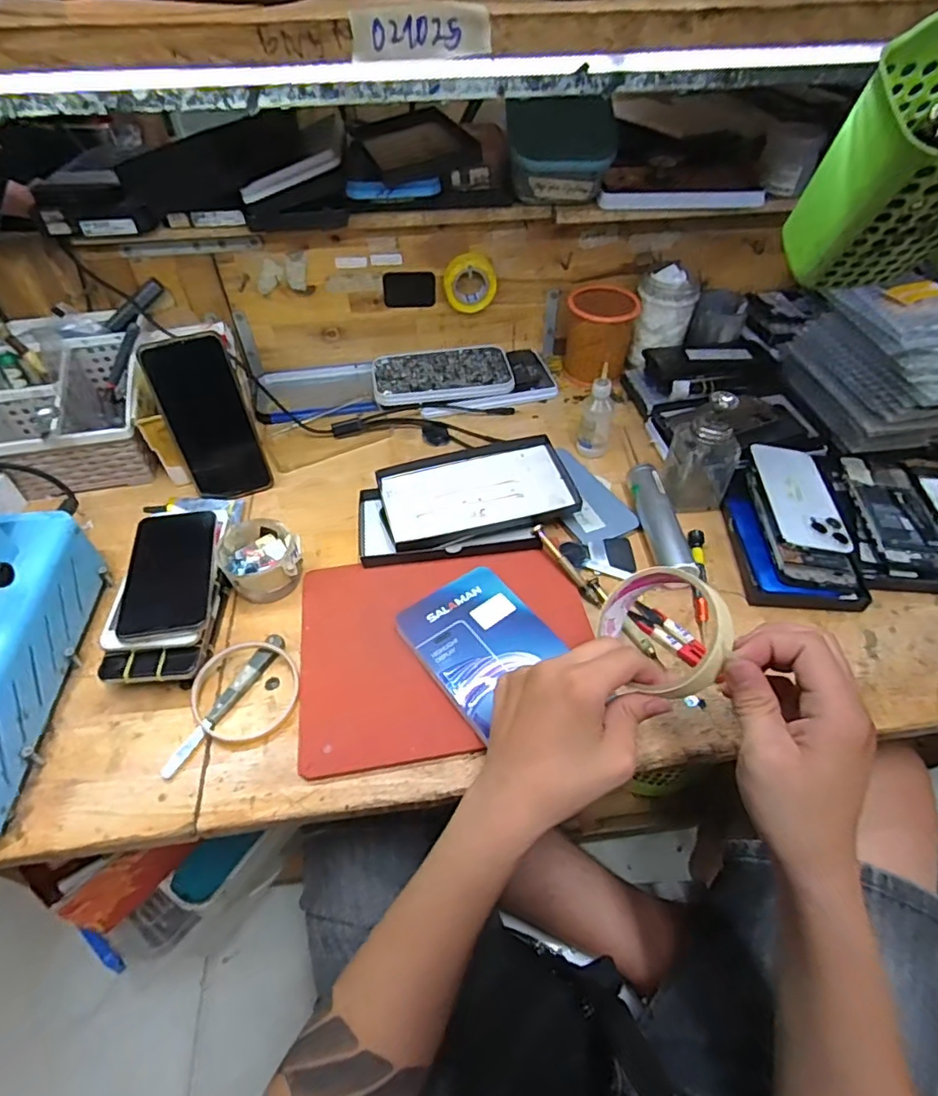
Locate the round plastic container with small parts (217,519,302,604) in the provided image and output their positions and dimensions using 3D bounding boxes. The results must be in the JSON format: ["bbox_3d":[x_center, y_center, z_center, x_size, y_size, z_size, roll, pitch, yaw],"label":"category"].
[{"bbox_3d":[-0.192,0.010,0.535,0.066,0.044,0.071,0,49,1],"label":"round plastic container with small parts"}]

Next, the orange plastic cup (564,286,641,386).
[{"bbox_3d":[0.164,-0.264,0.734,0.085,0.095,0.088,9,49,9],"label":"orange plastic cup"}]

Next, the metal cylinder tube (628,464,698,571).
[{"bbox_3d":[0.188,-0.030,0.573,0.029,0.029,0.150,-3,49,-2],"label":"metal cylinder tube"}]

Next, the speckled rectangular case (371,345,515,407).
[{"bbox_3d":[-0.035,-0.227,0.750,0.175,0.017,0.102,-8,49,-6],"label":"speckled rectangular case"}]

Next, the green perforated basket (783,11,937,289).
[{"bbox_3d":[0.273,-0.220,0.343,0.101,0.132,0.094,1,49,2],"label":"green perforated basket"}]

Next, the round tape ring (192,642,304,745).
[{"bbox_3d":[-0.180,0.117,0.470,0.082,0.011,0.081,3,59,-6],"label":"round tape ring"}]

